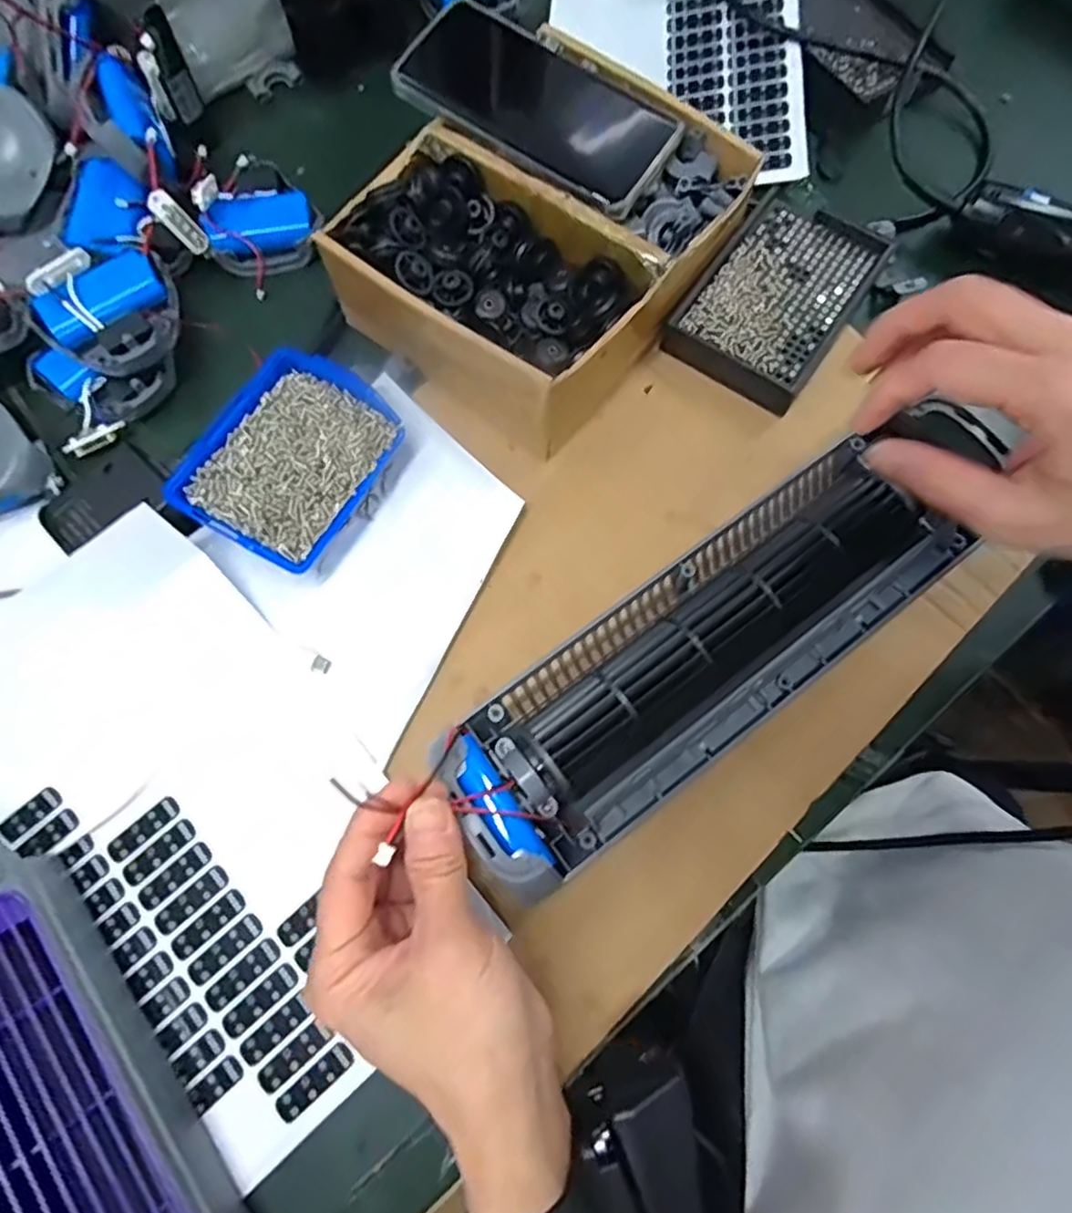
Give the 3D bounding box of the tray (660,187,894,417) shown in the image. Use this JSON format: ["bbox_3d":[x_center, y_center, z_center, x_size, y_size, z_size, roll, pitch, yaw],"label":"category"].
[{"bbox_3d":[0.157,-0.204,0.420,0.089,0.020,0.155,32,75,9],"label":"tray"}]

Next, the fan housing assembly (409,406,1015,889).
[{"bbox_3d":[0.104,0.005,0.323,0.325,0.050,0.081,-36,79,-13],"label":"fan housing assembly"}]

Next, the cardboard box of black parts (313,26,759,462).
[{"bbox_3d":[0.007,-0.217,0.392,0.178,0.059,0.208,37,76,10],"label":"cardboard box of black parts"}]

